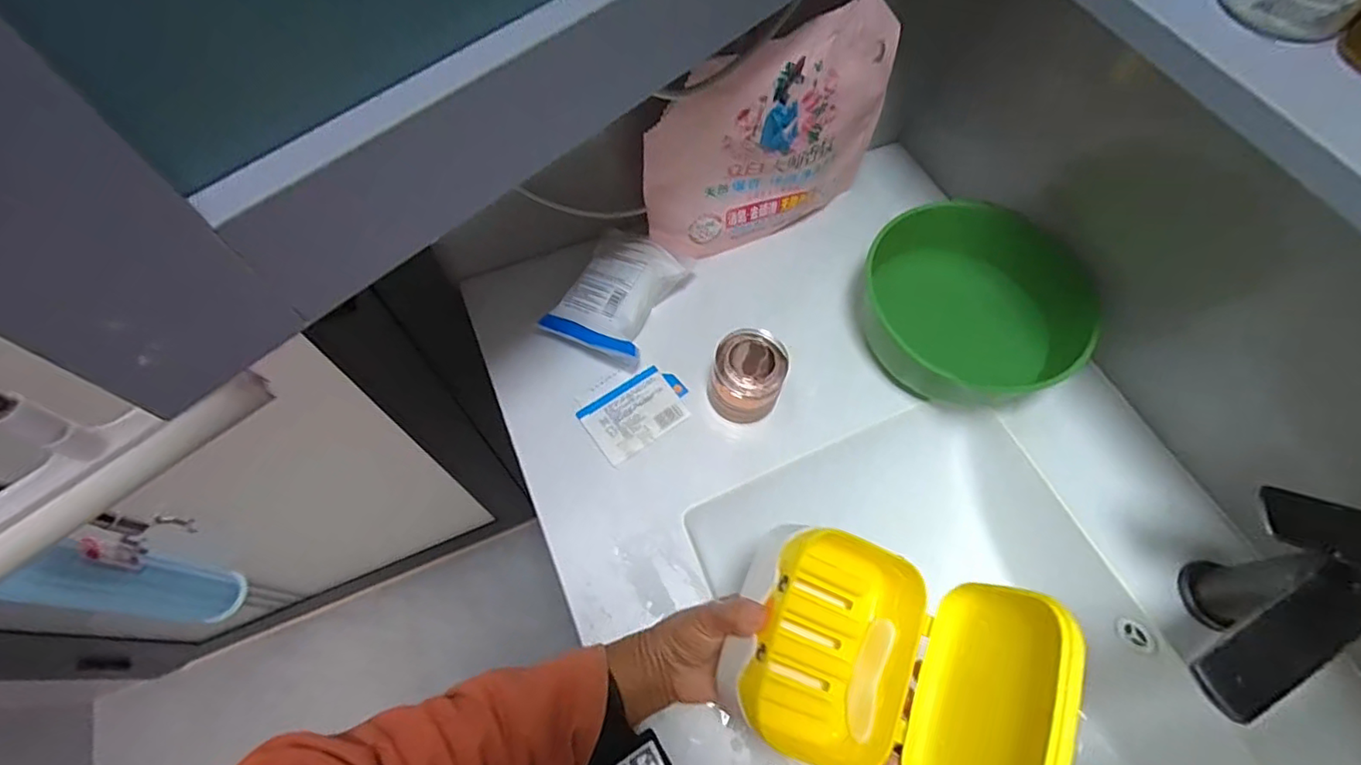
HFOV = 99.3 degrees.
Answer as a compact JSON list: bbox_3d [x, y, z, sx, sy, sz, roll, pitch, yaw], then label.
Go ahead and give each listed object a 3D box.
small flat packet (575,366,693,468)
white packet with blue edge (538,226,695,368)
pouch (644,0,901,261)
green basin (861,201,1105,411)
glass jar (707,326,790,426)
[{"bbox_3d":[-0.038,0.026,0.520,0.094,0.006,0.061,-33,68,-17],"label":"small flat packet"},{"bbox_3d":[-0.057,-0.087,0.539,0.094,0.050,0.132,25,65,11],"label":"white packet with blue edge"},{"bbox_3d":[0.087,-0.214,0.526,0.251,0.207,0.048,-26,67,-14],"label":"pouch"},{"bbox_3d":[0.266,-0.071,0.525,0.173,0.083,0.188,1,63,-2],"label":"green basin"},{"bbox_3d":[0.058,-0.004,0.501,0.061,0.067,0.057,1,63,-2],"label":"glass jar"}]

